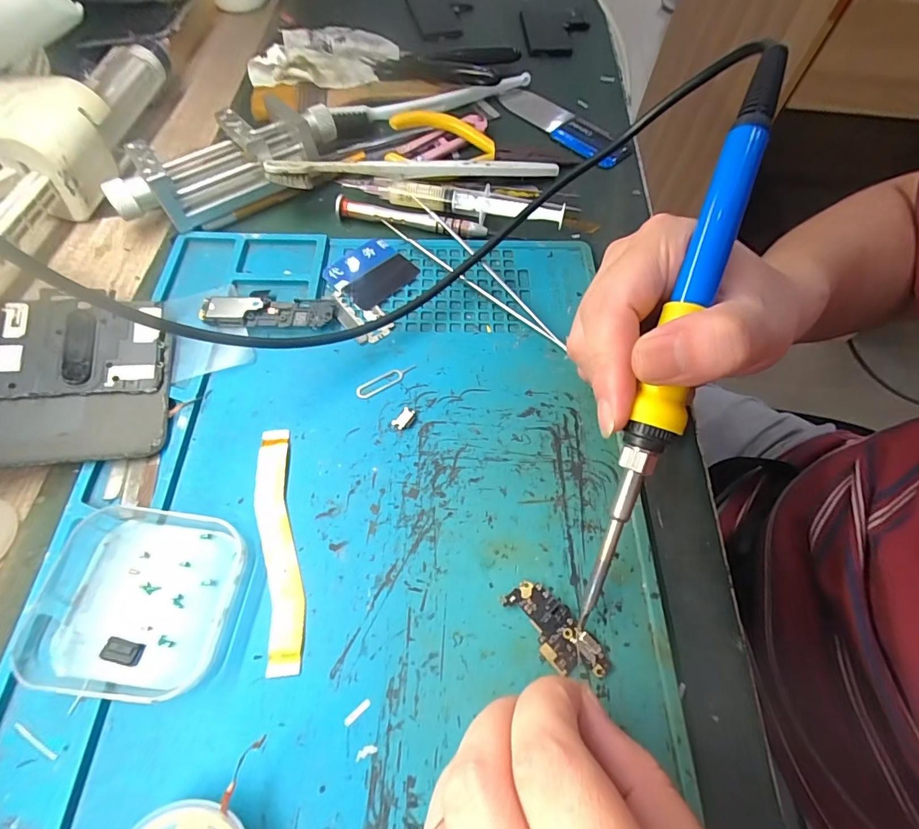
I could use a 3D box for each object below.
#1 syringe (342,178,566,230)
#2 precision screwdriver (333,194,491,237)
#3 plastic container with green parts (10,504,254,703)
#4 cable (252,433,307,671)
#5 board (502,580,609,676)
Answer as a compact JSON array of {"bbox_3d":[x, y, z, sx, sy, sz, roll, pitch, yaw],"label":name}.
[{"bbox_3d":[-0.004,-0.137,0.282,0.138,0.011,0.020,10,62,4],"label":"syringe"},{"bbox_3d":[-0.030,-0.122,0.276,0.093,0.009,0.010,11,62,4],"label":"precision screwdriver"},{"bbox_3d":[-0.125,0.070,0.173,0.076,0.014,0.065,6,62,2],"label":"plastic container with green parts"},{"bbox_3d":[-0.076,0.052,0.188,0.016,0.004,0.101,-12,63,-8],"label":"cable"},{"bbox_3d":[0.037,0.085,0.174,0.044,0.004,0.019,42,68,17],"label":"board"}]

